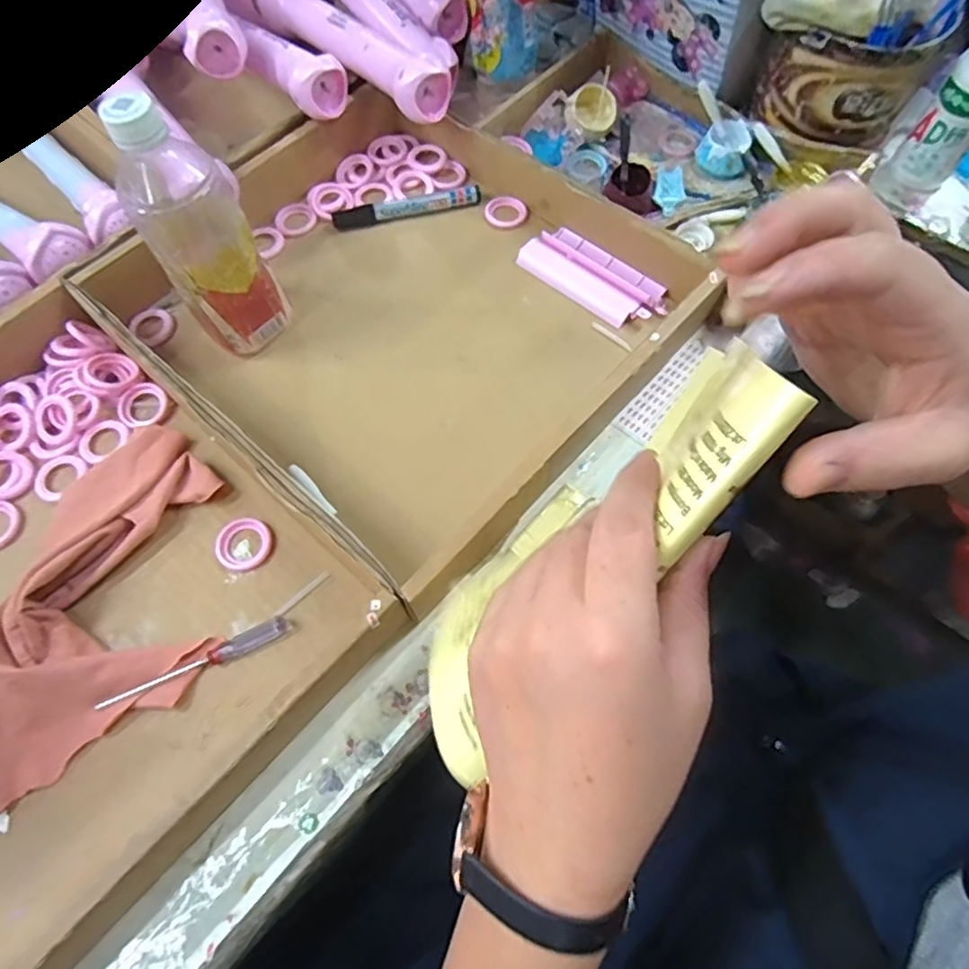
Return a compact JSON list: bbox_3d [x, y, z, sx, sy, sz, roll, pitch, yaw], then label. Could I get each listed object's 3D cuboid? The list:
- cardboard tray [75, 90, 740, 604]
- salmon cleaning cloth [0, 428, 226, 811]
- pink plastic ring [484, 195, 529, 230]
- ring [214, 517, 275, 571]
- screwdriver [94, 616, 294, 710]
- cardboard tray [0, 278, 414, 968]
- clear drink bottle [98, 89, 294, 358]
[{"bbox_3d":[-0.065,-0.148,0.485,0.376,0.073,0.339,40,72,13],"label":"cardboard tray"},{"bbox_3d":[-0.244,0.073,0.398,0.135,0.031,0.251,8,66,4],"label":"salmon cleaning cloth"},{"bbox_3d":[0.019,-0.250,0.557,0.035,0.006,0.039,-42,72,-16],"label":"pink plastic ring"},{"bbox_3d":[-0.167,0.041,0.423,0.038,0.004,0.038,0,66,0],"label":"ring"},{"bbox_3d":[-0.182,0.116,0.390,0.121,0.012,0.013,-25,68,-10],"label":"screwdriver"},{"bbox_3d":[-0.301,0.075,0.378,0.377,0.060,0.351,41,72,14],"label":"cardboard tray"},{"bbox_3d":[-0.192,-0.165,0.422,0.065,0.182,0.053,-36,70,-14],"label":"clear drink bottle"}]

